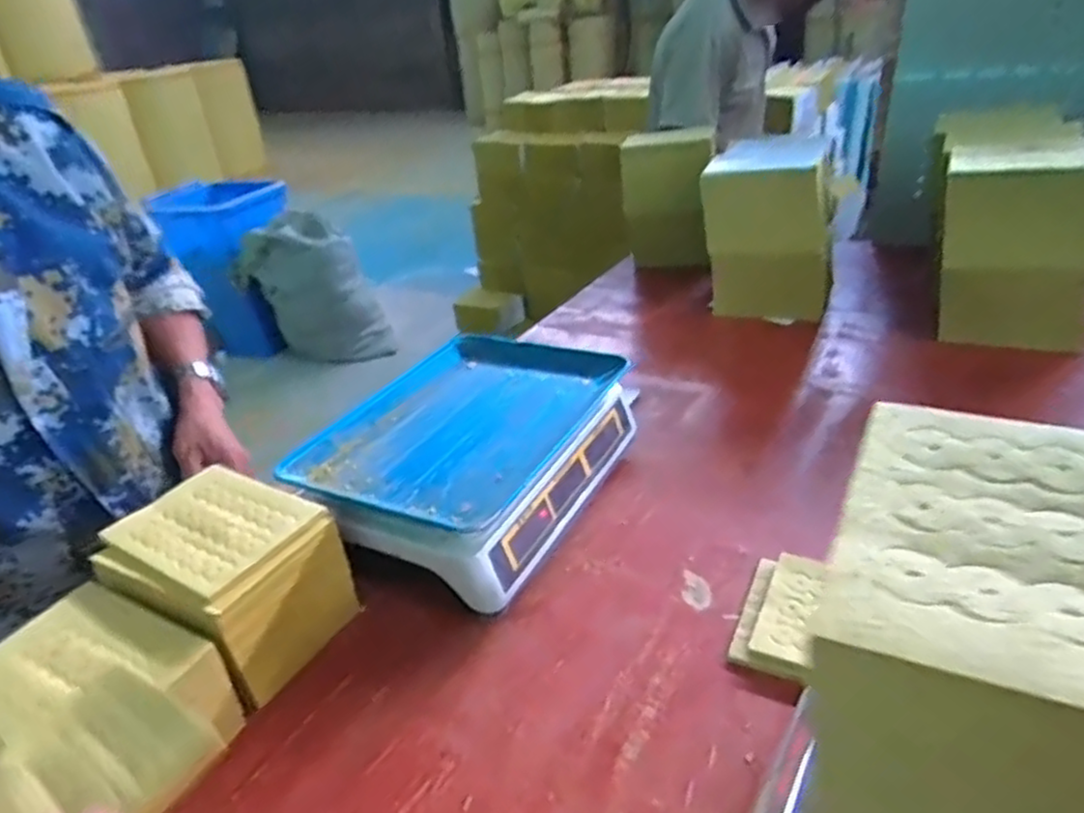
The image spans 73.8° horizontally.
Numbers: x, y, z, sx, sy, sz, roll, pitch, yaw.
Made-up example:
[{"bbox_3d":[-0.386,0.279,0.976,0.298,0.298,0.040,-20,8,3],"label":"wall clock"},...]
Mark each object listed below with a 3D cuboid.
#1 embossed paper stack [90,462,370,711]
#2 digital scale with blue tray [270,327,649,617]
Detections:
[{"bbox_3d":[-0.272,0.146,0.628,0.172,0.118,0.139,12,35,29],"label":"embossed paper stack"},{"bbox_3d":[-0.074,0.053,0.765,0.250,0.104,0.329,10,34,26],"label":"digital scale with blue tray"}]

